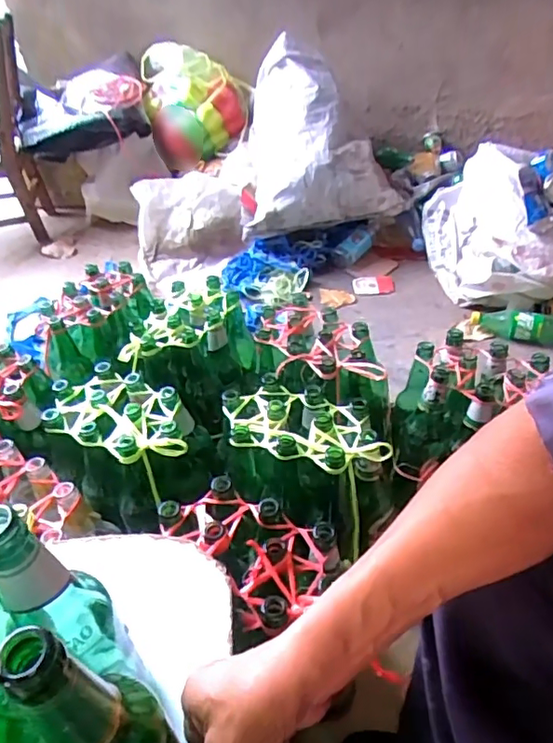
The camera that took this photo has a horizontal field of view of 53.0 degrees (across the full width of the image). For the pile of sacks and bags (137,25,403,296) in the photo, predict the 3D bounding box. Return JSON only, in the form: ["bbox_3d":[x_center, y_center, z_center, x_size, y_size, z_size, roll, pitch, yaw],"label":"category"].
[{"bbox_3d":[-0.043,-0.567,1.536,0.742,0.442,0.400,-13,41,-10],"label":"pile of sacks and bags"}]

